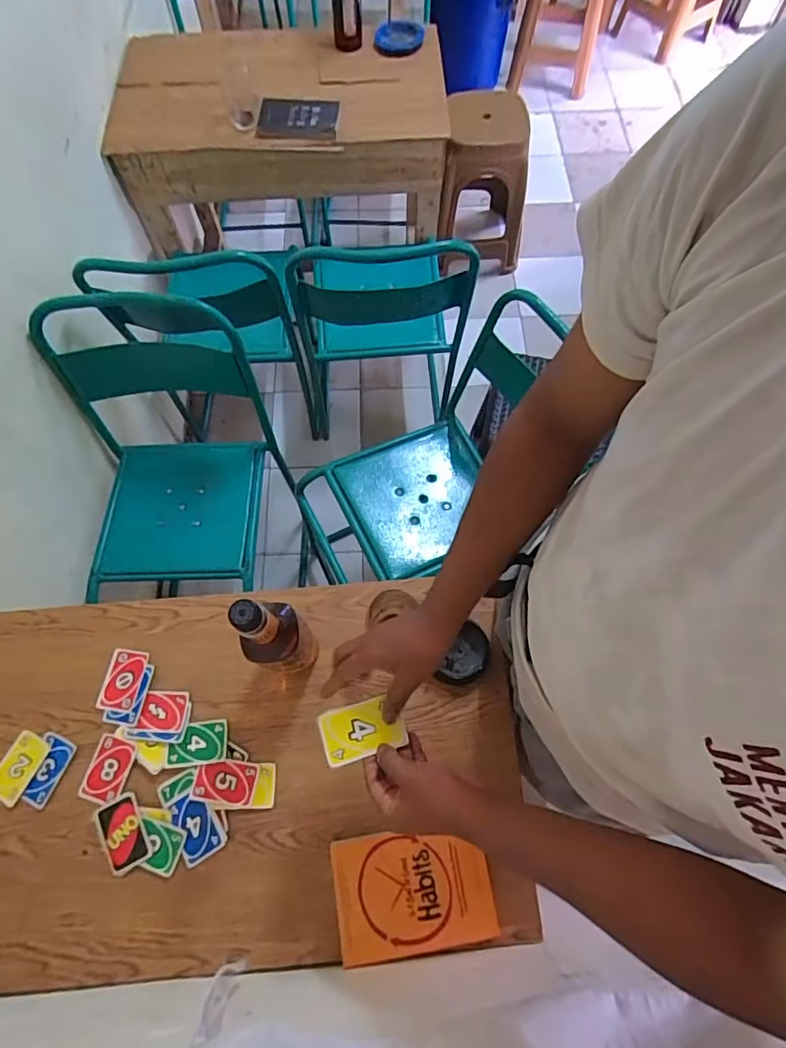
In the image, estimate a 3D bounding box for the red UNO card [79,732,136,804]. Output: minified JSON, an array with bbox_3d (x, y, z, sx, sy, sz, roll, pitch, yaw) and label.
[{"bbox_3d":[-0.389,0.335,0.704,0.053,0.004,0.083,14,73,5],"label":"red UNO card"}]

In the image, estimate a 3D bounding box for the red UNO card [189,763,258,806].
[{"bbox_3d":[-0.229,0.353,0.699,0.084,0.004,0.050,5,69,0],"label":"red UNO card"}]

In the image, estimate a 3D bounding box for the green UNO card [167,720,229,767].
[{"bbox_3d":[-0.273,0.306,0.716,0.080,0.004,0.054,-5,68,-3],"label":"green UNO card"}]

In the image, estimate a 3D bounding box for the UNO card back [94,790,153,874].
[{"bbox_3d":[-0.356,0.408,0.677,0.054,0.005,0.087,-26,70,-11],"label":"UNO card back"}]

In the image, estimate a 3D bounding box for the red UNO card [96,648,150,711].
[{"bbox_3d":[-0.393,0.225,0.745,0.055,0.004,0.085,9,68,3],"label":"red UNO card"}]

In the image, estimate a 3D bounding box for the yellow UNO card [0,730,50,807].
[{"bbox_3d":[-0.517,0.334,0.706,0.050,0.004,0.084,20,65,6],"label":"yellow UNO card"}]

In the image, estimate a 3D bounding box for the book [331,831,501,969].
[{"bbox_3d":[0.025,0.466,0.656,0.194,0.013,0.131,-9,68,-4],"label":"book"}]

